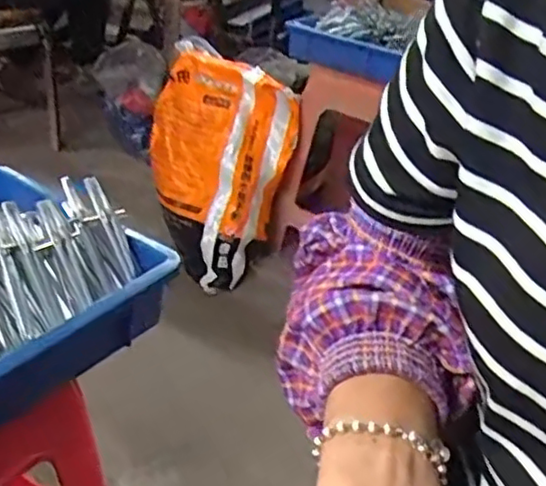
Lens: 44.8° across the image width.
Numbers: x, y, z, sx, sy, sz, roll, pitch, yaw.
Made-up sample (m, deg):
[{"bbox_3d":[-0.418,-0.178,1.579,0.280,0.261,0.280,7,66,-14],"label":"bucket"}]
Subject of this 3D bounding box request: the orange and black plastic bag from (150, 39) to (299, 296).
[{"bbox_3d":[-0.132,-0.177,1.525,0.295,0.470,0.270,23,34,25],"label":"orange and black plastic bag"}]

